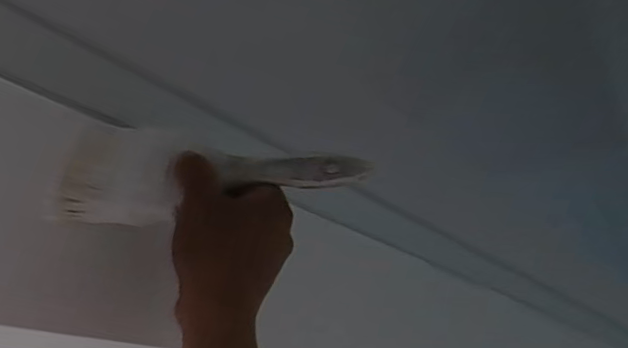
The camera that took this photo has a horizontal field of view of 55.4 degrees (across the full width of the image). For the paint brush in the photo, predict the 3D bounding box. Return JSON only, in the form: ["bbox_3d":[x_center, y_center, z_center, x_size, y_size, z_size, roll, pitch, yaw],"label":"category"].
[{"bbox_3d":[-0.064,-0.004,0.404,0.194,0.074,0.031,-2,-27,-1],"label":"paint brush"}]

